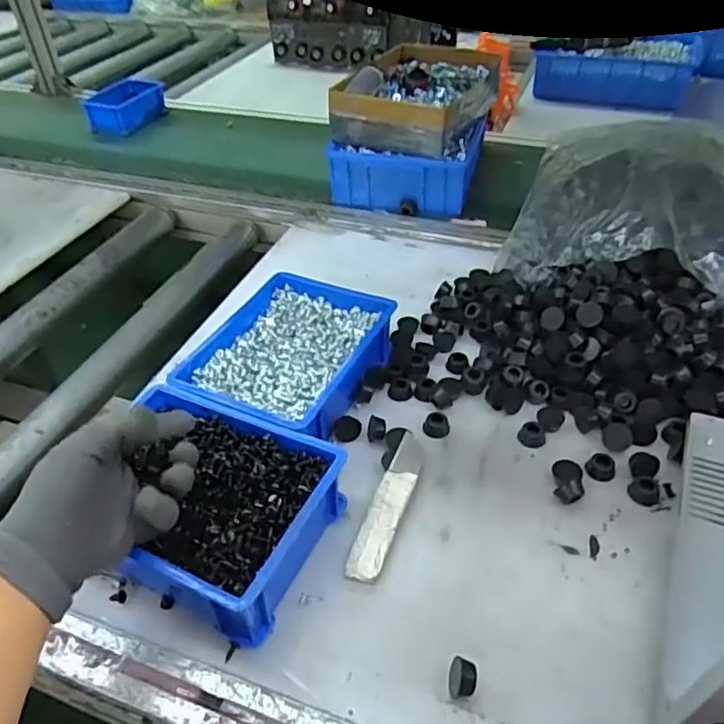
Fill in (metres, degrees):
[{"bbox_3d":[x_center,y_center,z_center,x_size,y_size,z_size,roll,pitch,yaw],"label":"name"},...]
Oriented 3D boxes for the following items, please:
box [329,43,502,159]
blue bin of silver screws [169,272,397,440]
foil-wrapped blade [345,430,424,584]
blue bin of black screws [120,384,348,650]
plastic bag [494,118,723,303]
[{"bbox_3d":[0.084,-0.386,0.890,0.189,0.063,0.249,16,46,19],"label":"box"},{"bbox_3d":[-0.069,-0.004,0.612,0.151,0.061,0.198,18,47,22],"label":"blue bin of silver screws"},{"bbox_3d":[0.023,0.117,0.507,0.027,0.017,0.136,14,45,18],"label":"foil-wrapped blade"},{"bbox_3d":[-0.120,0.111,0.483,0.185,0.060,0.145,17,46,21],"label":"blue bin of black screws"},{"bbox_3d":[0.342,-0.186,0.731,0.280,0.106,0.315,15,45,19],"label":"plastic bag"}]

